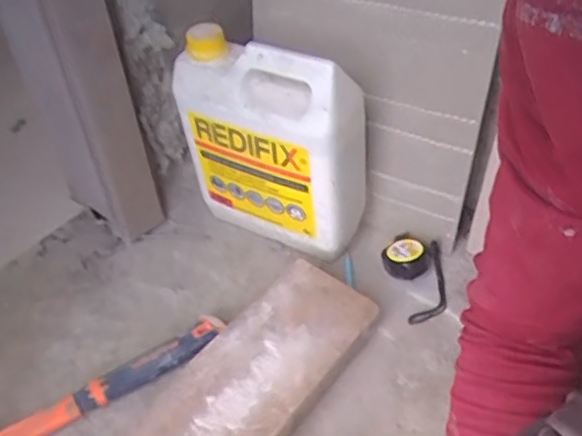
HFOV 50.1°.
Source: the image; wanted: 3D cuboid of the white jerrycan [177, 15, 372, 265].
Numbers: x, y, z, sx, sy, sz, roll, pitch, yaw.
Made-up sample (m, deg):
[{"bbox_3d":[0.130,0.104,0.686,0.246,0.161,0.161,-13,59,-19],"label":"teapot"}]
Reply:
[{"bbox_3d":[-0.021,-0.086,0.752,0.211,0.249,0.101,23,49,27],"label":"white jerrycan"}]

